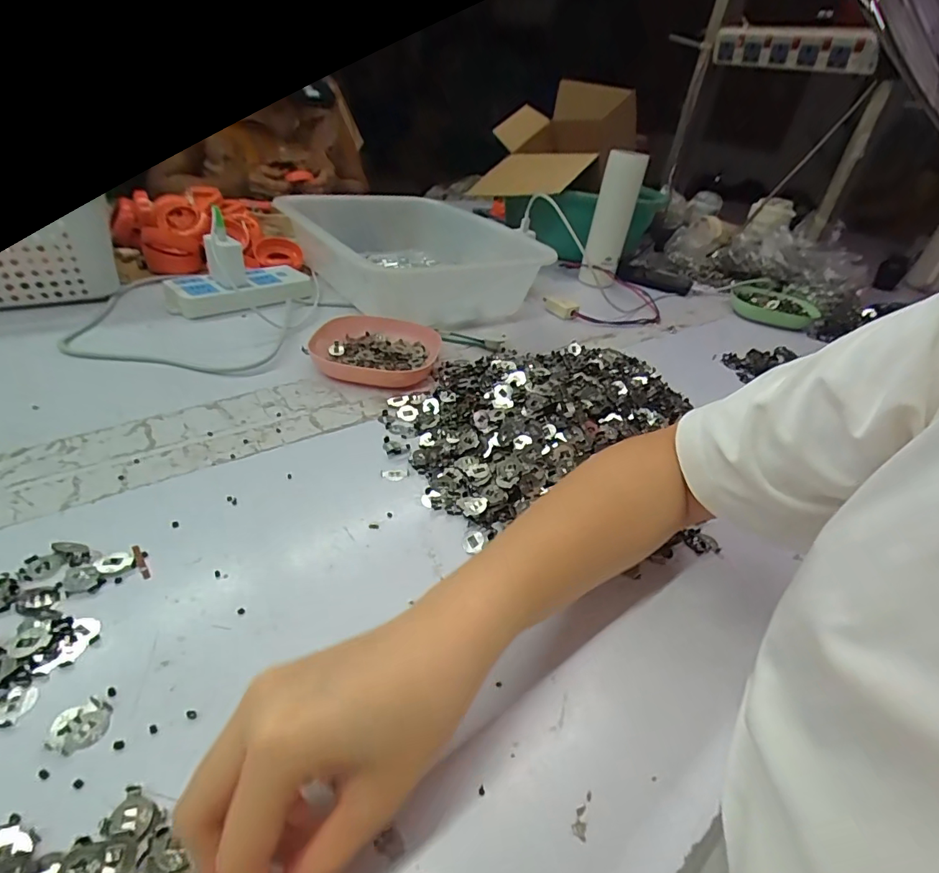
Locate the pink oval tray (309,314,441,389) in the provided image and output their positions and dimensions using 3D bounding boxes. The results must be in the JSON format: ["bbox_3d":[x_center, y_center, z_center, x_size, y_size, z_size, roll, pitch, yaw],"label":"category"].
[{"bbox_3d":[-0.104,-0.100,0.554,0.130,0.026,0.148,10,35,0],"label":"pink oval tray"}]

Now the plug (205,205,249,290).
[{"bbox_3d":[-0.297,-0.225,0.601,0.040,0.082,0.041,-11,39,-24],"label":"plug"}]

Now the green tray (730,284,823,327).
[{"bbox_3d":[0.542,-0.233,0.886,0.141,0.026,0.122,28,39,24],"label":"green tray"}]

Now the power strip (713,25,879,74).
[{"bbox_3d":[0.624,-0.760,0.966,0.043,0.066,0.315,-22,44,-35],"label":"power strip"}]

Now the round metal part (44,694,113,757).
[{"bbox_3d":[-0.179,0.132,0.226,0.023,0.004,0.022,6,35,-5],"label":"round metal part"}]

